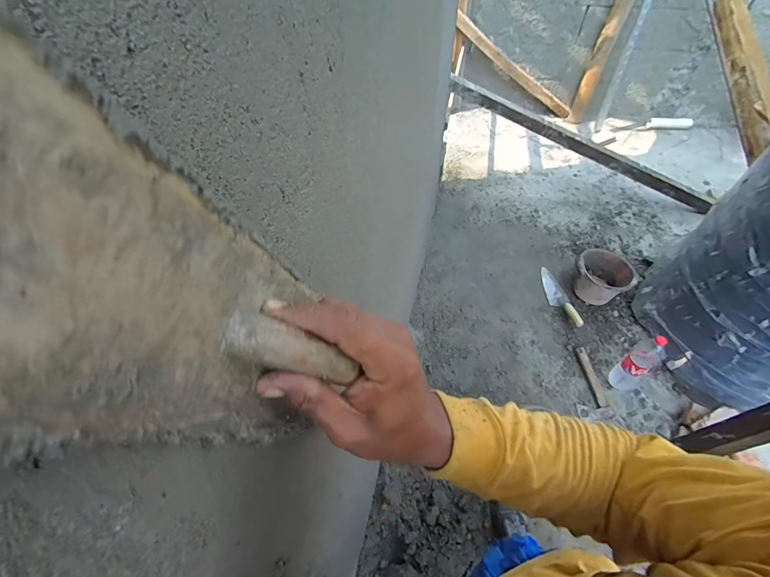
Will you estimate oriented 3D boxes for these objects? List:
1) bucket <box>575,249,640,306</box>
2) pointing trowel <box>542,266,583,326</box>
[{"bbox_3d":[0.974,-0.058,1.684,0.227,0.183,0.236,-1,55,1],"label":"bucket"},{"bbox_3d":[0.803,0.026,1.724,0.087,0.092,0.366,-5,55,-2],"label":"pointing trowel"}]

